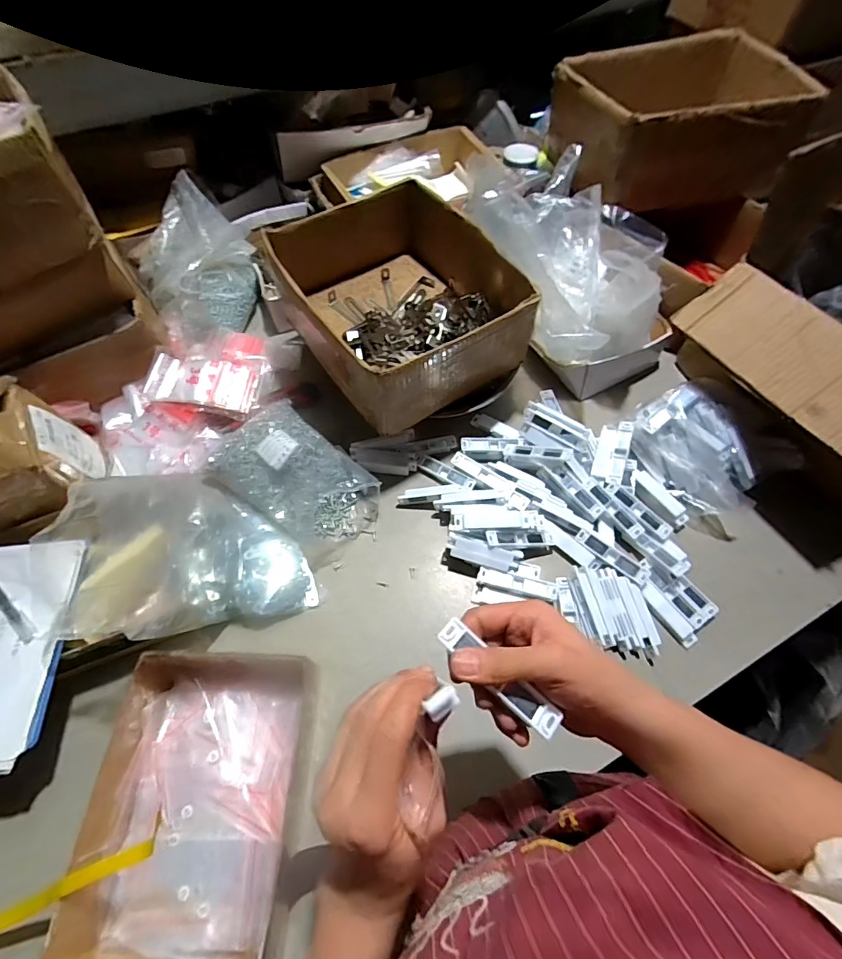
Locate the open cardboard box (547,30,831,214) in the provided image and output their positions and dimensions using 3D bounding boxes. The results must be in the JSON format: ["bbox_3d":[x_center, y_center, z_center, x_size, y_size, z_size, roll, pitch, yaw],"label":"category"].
[{"bbox_3d":[0.398,-0.572,0.749,0.330,0.134,0.262,-16,62,-8],"label":"open cardboard box"}]

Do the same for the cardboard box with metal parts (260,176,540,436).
[{"bbox_3d":[-0.030,-0.248,0.647,0.259,0.128,0.310,-32,65,-16],"label":"cardboard box with metal parts"}]

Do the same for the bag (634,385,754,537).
[{"bbox_3d":[0.373,-0.033,0.617,0.116,0.070,0.188,-12,61,-6],"label":"bag"}]

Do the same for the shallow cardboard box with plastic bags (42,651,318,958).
[{"bbox_3d":[-0.209,0.305,0.444,0.188,0.066,0.250,1,60,1],"label":"shallow cardboard box with plastic bags"}]

